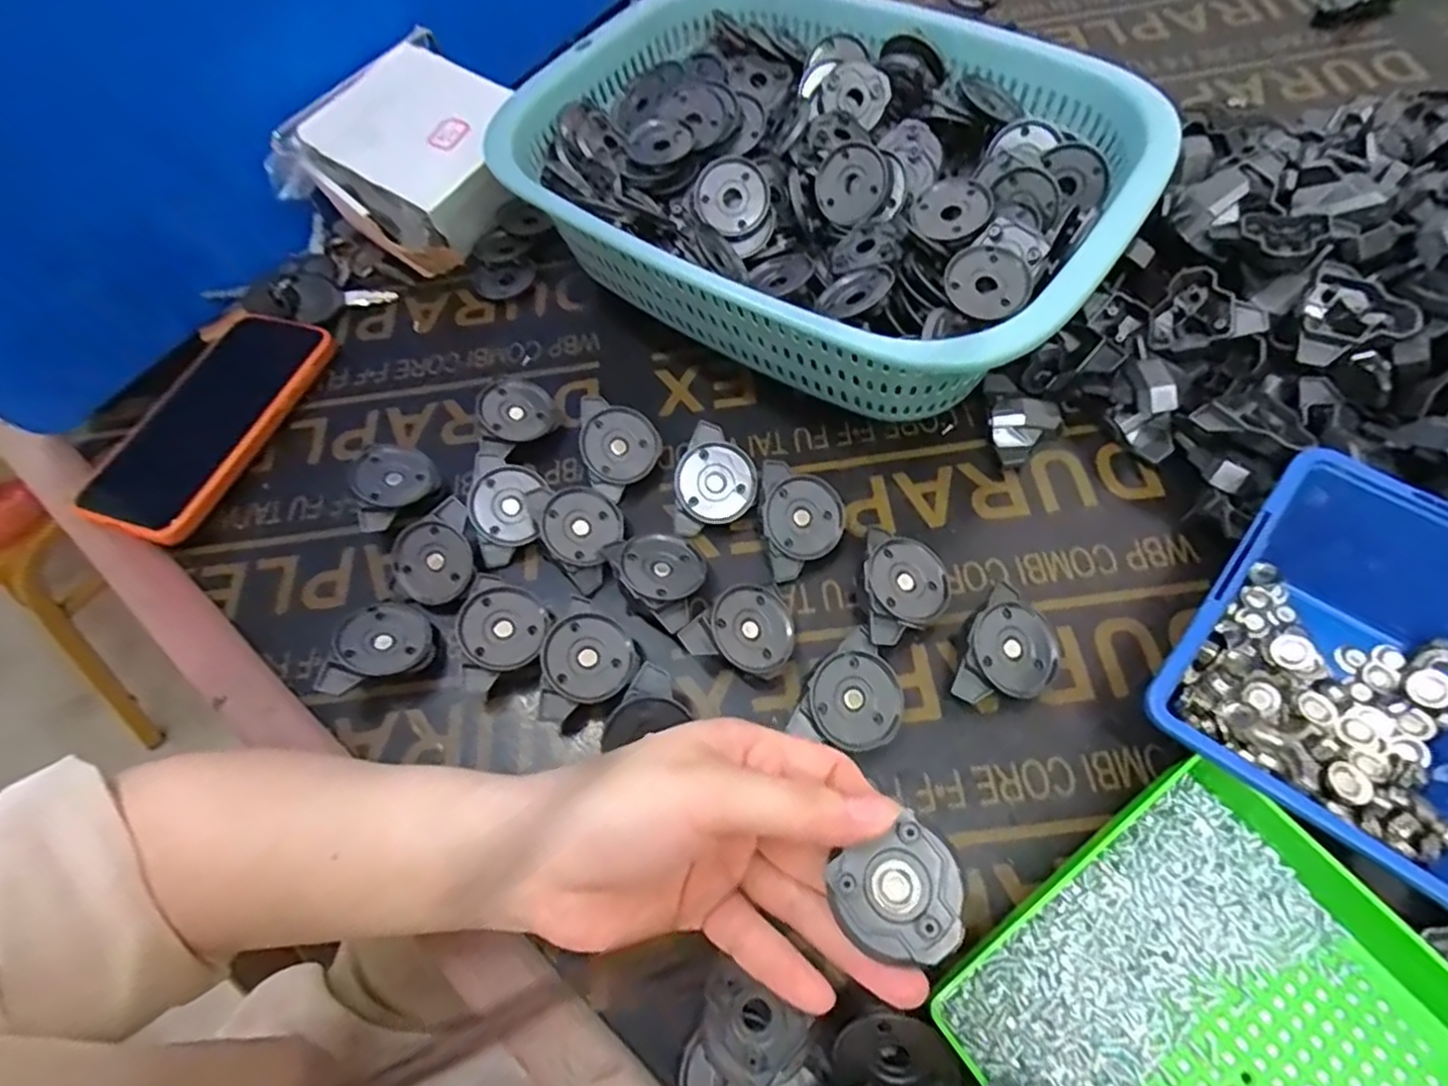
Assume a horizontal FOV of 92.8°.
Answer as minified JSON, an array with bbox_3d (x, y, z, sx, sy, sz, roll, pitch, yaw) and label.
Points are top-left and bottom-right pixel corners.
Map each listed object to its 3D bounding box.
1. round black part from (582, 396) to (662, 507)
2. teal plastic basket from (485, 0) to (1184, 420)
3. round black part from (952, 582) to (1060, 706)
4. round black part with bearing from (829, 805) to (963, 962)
[{"bbox_3d":[-0.058,-0.054,0.385,0.044,0.010,0.052,2,89,-16],"label":"round black part"},{"bbox_3d":[0.053,-0.211,0.409,0.337,0.086,0.247,31,70,20],"label":"teal plastic basket"},{"bbox_3d":[0.126,0.052,0.313,0.043,0.015,0.053,39,72,-1],"label":"round black part"},{"bbox_3d":[0.055,0.108,0.211,0.037,0.006,0.036,-2,62,3],"label":"round black part with bearing"}]

